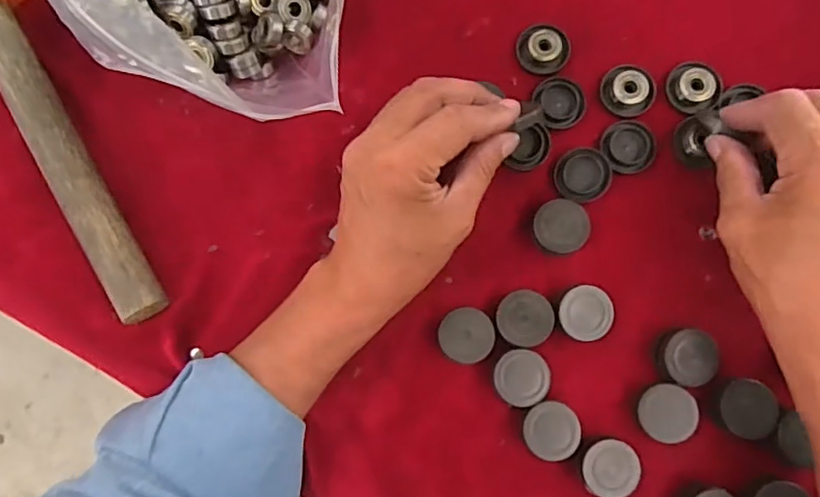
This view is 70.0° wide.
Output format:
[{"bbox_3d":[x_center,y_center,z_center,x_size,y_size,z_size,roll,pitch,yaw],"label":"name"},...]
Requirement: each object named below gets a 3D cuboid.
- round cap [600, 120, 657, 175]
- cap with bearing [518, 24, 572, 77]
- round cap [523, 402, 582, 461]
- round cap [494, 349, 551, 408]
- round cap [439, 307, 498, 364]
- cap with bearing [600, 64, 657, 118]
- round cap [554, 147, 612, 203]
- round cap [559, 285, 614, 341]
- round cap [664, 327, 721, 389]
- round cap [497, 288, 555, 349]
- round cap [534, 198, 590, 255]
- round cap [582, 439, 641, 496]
[{"bbox_3d":[0.136,-0.064,0.365,0.034,0.006,0.031,0,82,3],"label":"round cap"},{"bbox_3d":[0.087,-0.128,0.371,0.033,0.012,0.031,0,82,3],"label":"cap with bearing"},{"bbox_3d":[0.082,0.105,0.341,0.032,0.016,0.032,0,82,3],"label":"round cap"},{"bbox_3d":[0.065,0.075,0.345,0.031,0.021,0.031,0,82,3],"label":"round cap"},{"bbox_3d":[0.034,0.052,0.353,0.032,0.018,0.031,0,82,3],"label":"round cap"},{"bbox_3d":[0.137,-0.099,0.366,0.031,0.011,0.031,0,82,3],"label":"cap with bearing"},{"bbox_3d":[0.106,-0.045,0.360,0.032,0.012,0.032,0,82,3],"label":"round cap"},{"bbox_3d":[0.103,0.039,0.350,0.030,0.020,0.031,0,82,3],"label":"round cap"},{"bbox_3d":[0.163,0.064,0.345,0.032,0.017,0.031,0,82,3],"label":"round cap"},{"bbox_3d":[0.068,0.042,0.351,0.032,0.020,0.032,0,82,3],"label":"round cap"},{"bbox_3d":[0.091,-0.013,0.356,0.032,0.015,0.032,0,82,3],"label":"round cap"},{"bbox_3d":[0.114,0.125,0.336,0.031,0.015,0.032,0,82,3],"label":"round cap"}]

